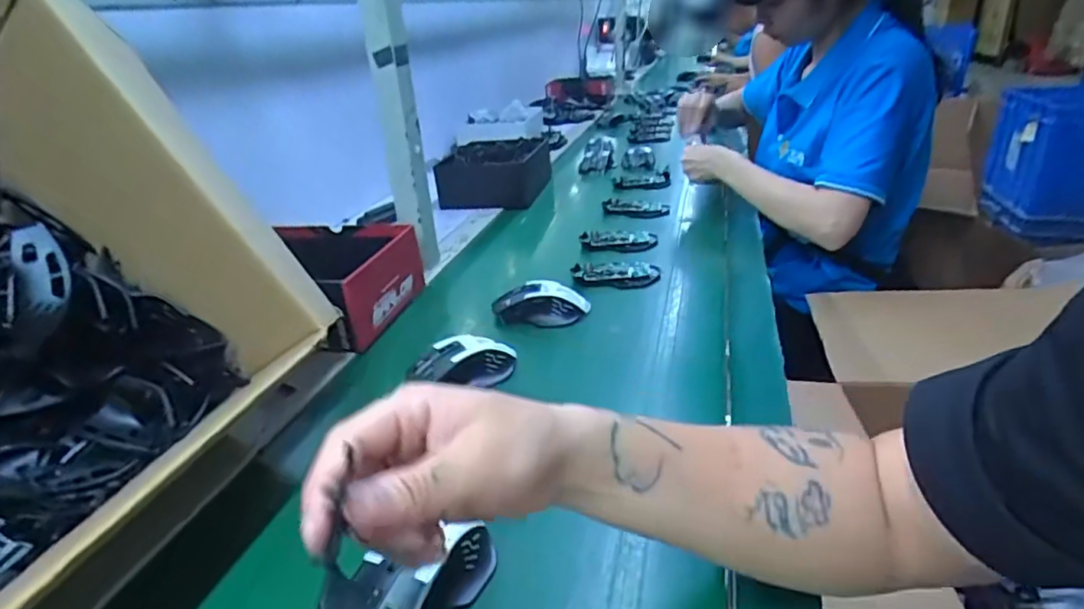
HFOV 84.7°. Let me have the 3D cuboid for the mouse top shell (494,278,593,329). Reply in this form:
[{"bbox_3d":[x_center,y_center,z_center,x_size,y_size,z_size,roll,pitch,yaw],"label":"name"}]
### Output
[{"bbox_3d":[-0.002,-0.002,0.707,0.112,0.042,0.056,-6,30,2],"label":"mouse top shell"}]

